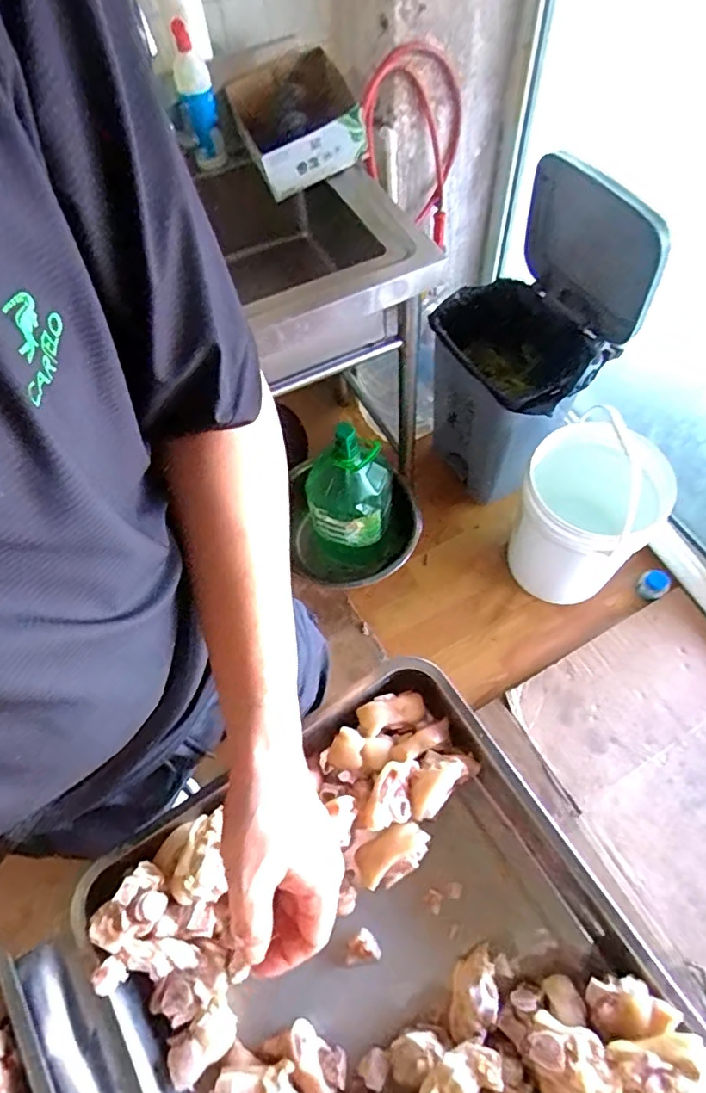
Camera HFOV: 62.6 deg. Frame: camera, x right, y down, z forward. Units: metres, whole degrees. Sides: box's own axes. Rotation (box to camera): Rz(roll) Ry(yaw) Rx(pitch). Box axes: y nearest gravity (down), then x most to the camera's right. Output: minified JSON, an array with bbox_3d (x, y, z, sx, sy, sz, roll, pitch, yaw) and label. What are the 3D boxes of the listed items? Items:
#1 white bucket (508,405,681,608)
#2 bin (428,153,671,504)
[{"bbox_3d":[0.530,-0.064,1.395,0.267,0.375,0.298,24,65,16],"label":"white bucket"},{"bbox_3d":[0.383,-0.460,1.403,0.337,0.716,0.470,-22,62,-9],"label":"bin"}]

